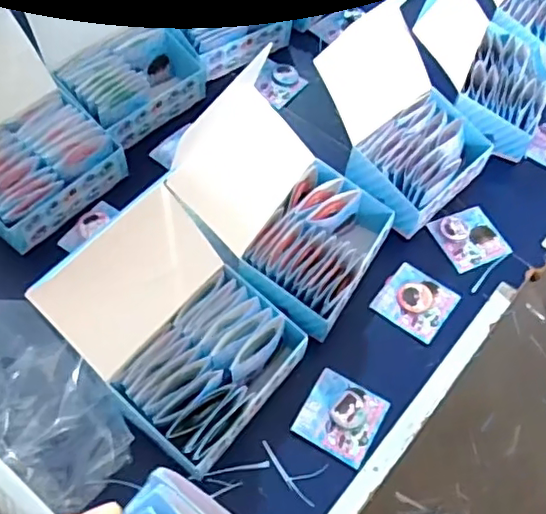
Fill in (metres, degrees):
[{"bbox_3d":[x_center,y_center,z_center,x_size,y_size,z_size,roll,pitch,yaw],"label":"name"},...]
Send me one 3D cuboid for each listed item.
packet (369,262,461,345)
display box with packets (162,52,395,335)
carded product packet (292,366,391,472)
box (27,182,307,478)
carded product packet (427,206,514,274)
[{"bbox_3d":[0.145,0.044,0.611,0.069,0.008,0.071,36,62,17],"label":"packet"},{"bbox_3d":[0.010,-0.048,0.577,0.187,0.137,0.158,30,61,14],"label":"display box with packets"},{"bbox_3d":[0.062,0.142,0.539,0.066,0.012,0.070,28,60,12],"label":"carded product packet"},{"bbox_3d":[-0.076,0.064,0.506,0.167,0.128,0.149,37,63,17],"label":"box"},{"bbox_3d":[0.215,-0.021,0.654,0.068,0.009,0.067,-21,66,-15],"label":"carded product packet"}]

